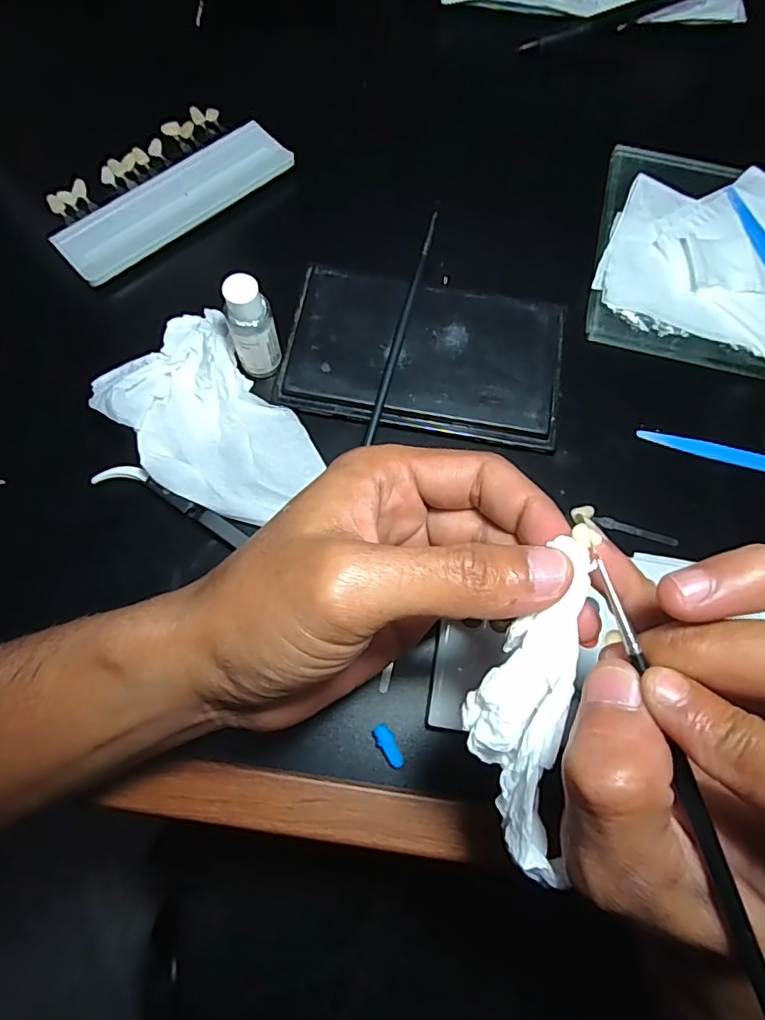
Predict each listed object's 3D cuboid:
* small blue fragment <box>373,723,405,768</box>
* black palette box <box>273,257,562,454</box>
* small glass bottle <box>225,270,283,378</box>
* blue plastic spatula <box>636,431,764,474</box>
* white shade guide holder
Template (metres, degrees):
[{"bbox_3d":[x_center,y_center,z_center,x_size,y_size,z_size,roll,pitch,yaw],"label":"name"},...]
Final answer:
[{"bbox_3d":[0.003,0.107,0.247,0.008,0.006,0.021,-29,77,-10],"label":"small blue fragment"},{"bbox_3d":[0.024,-0.087,0.303,0.148,0.011,0.087,10,73,0],"label":"black palette box"},{"bbox_3d":[-0.067,-0.092,0.277,0.024,0.053,0.021,-24,76,-9],"label":"small glass bottle"},{"bbox_3d":[0.209,-0.025,0.300,0.136,0.009,0.012,14,73,1],"label":"blue plastic spatula"},{"bbox_3d":[-0.134,-0.199,0.340,0.147,0.009,0.074,-41,76,-13],"label":"white shade guide holder"}]

